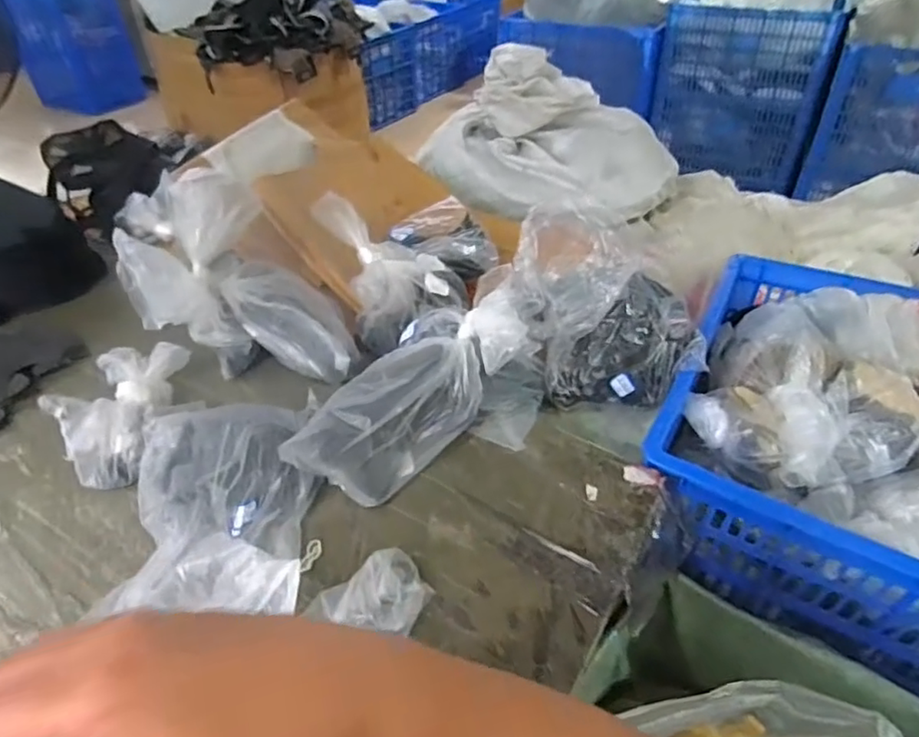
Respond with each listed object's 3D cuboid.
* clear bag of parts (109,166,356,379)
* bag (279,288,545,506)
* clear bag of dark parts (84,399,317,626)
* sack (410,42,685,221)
[{"bbox_3d":[-0.256,-0.088,0.707,0.203,0.215,0.229,-33,50,-32],"label":"clear bag of parts"},{"bbox_3d":[-0.033,0.030,0.652,0.316,0.149,0.105,-20,44,-19],"label":"bag"},{"bbox_3d":[-0.233,0.163,0.568,0.176,0.085,0.290,-7,41,-5],"label":"clear bag of dark parts"},{"bbox_3d":[0.166,-0.456,1.187,0.509,0.228,0.266,15,43,18],"label":"sack"}]

